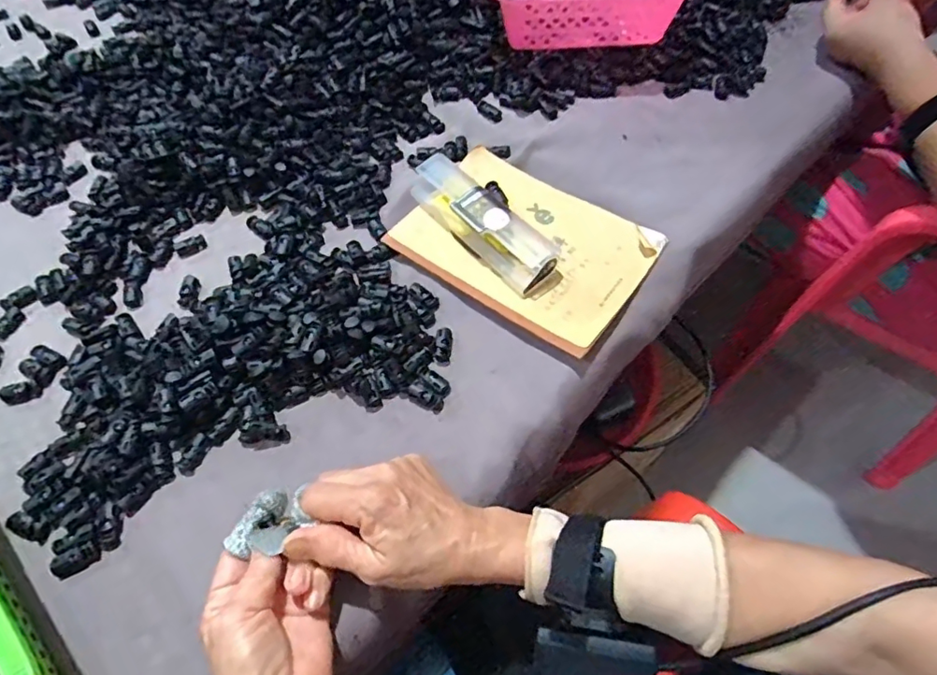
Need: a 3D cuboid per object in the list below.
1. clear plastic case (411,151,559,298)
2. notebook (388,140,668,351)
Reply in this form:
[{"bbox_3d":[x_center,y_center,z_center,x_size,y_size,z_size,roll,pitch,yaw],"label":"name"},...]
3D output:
[{"bbox_3d":[0.011,-0.102,0.471,0.044,0.033,0.151,-36,64,-18],"label":"clear plastic case"},{"bbox_3d":[0.051,-0.088,0.477,0.203,0.013,0.143,34,69,17],"label":"notebook"}]

